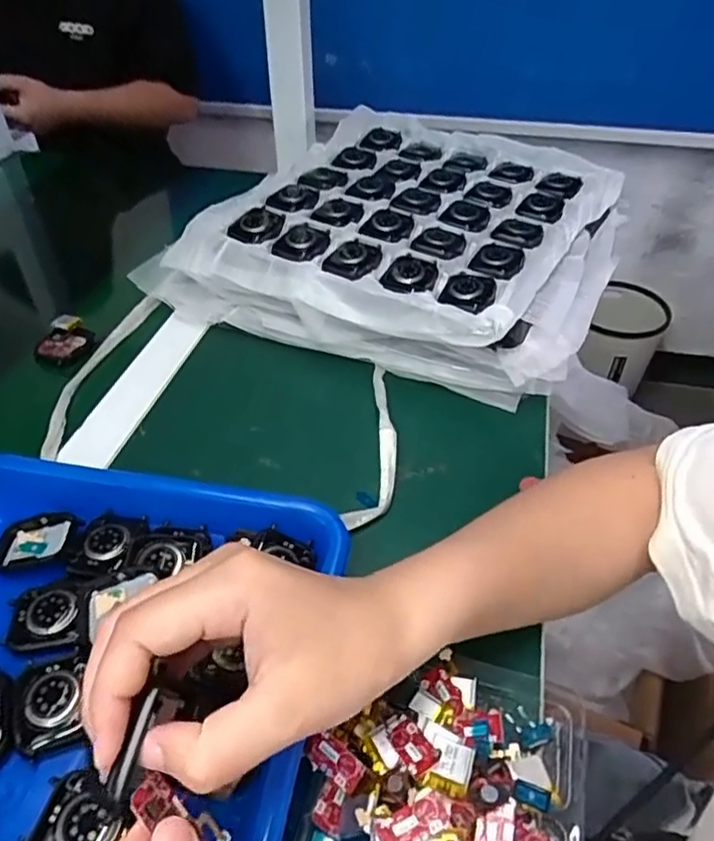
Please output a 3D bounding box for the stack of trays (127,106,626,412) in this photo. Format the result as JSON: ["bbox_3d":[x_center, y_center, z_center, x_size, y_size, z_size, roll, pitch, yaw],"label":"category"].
[{"bbox_3d":[0.029,-0.161,0.556,0.359,0.098,0.261,16,46,17],"label":"stack of trays"}]

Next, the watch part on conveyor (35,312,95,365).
[{"bbox_3d":[-0.241,-0.067,0.513,0.039,0.012,0.050,-7,44,-6],"label":"watch part on conveyor"}]

